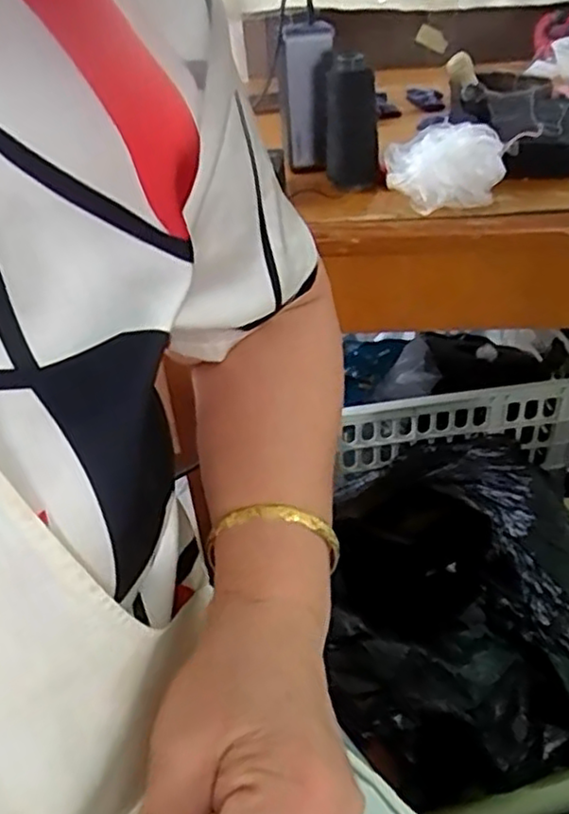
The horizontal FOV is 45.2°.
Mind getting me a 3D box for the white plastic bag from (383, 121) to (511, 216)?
[{"bbox_3d":[0.143,-0.209,0.592,0.098,0.050,0.071,-20,39,-19],"label":"white plastic bag"}]

